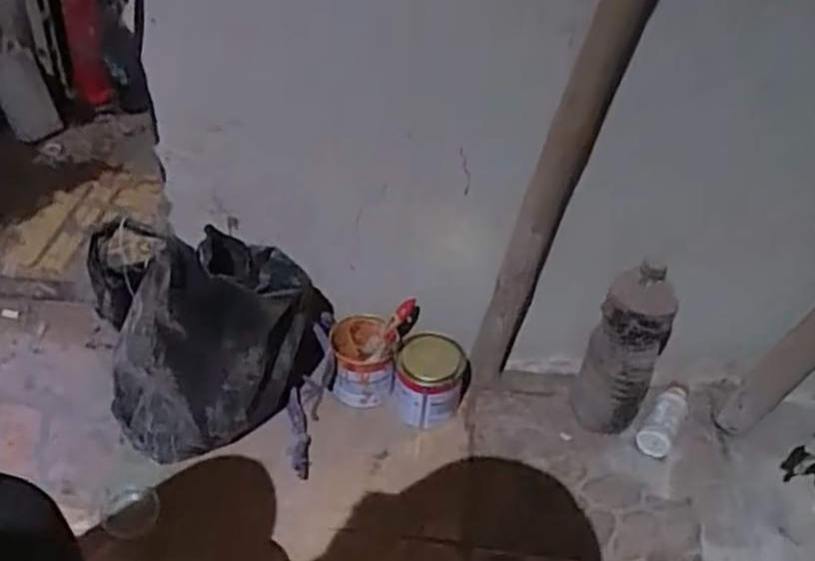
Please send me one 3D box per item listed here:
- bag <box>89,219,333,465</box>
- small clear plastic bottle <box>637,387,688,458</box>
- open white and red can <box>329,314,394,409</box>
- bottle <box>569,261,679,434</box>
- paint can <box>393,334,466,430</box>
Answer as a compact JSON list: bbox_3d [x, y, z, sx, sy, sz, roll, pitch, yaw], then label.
[{"bbox_3d":[-0.258,0.083,1.073,0.323,0.354,0.121,-10,43,-18],"label":"bag"},{"bbox_3d":[0.401,0.223,1.193,0.051,0.046,0.126,27,45,23],"label":"small clear plastic bottle"},{"bbox_3d":[-0.075,0.134,1.213,0.091,0.117,0.100,3,40,-3],"label":"open white and red can"},{"bbox_3d":[0.327,0.103,1.155,0.105,0.299,0.095,17,42,14],"label":"bottle"},{"bbox_3d":[0.031,0.162,1.198,0.103,0.126,0.100,3,40,-3],"label":"paint can"}]

